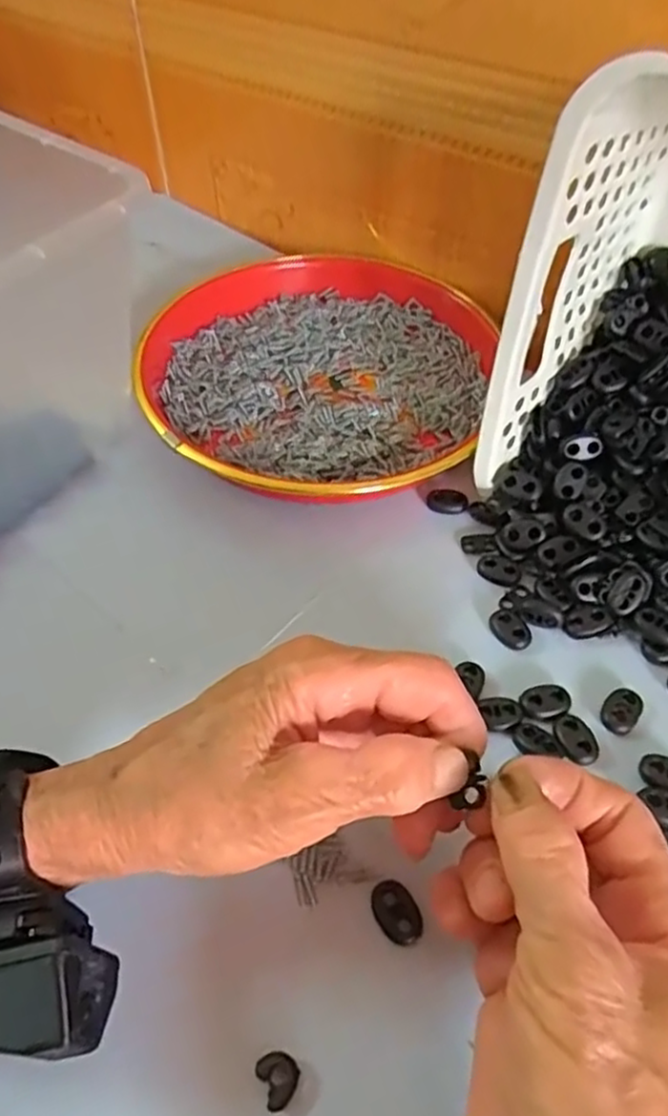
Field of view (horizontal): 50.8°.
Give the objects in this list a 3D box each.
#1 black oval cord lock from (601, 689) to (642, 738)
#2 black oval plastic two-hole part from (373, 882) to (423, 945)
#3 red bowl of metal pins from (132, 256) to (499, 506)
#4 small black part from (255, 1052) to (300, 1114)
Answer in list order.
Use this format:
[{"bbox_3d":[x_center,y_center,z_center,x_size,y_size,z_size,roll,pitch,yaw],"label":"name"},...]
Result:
[{"bbox_3d":[0.123,0.066,0.302,0.015,0.005,0.021,33,59,24],"label":"black oval cord lock"},{"bbox_3d":[0.023,0.128,0.254,0.014,0.006,0.021,-20,54,-14],"label":"black oval plastic two-hole part"},{"bbox_3d":[-0.012,-0.114,0.426,0.199,0.028,0.215,-1,52,1],"label":"red bowl of metal pins"},{"bbox_3d":[-0.018,0.167,0.226,0.013,0.006,0.014,-25,55,-17],"label":"small black part"}]

